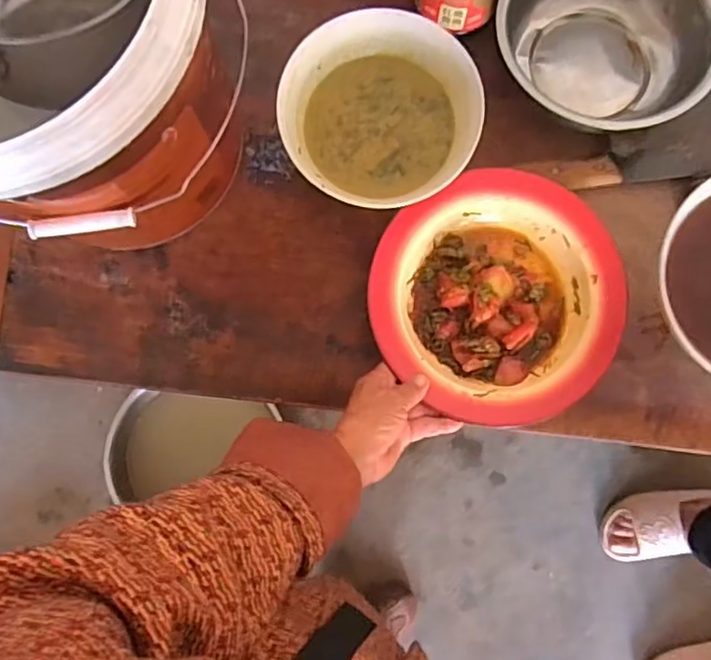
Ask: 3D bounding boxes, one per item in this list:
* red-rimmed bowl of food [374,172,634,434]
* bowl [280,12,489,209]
[{"bbox_3d":[0.131,-0.027,0.566,0.219,0.034,0.219,0,86,-1],"label":"red-rimmed bowl of food"},{"bbox_3d":[0.021,-0.192,0.550,0.165,0.066,0.158,0,86,-1],"label":"bowl"}]

